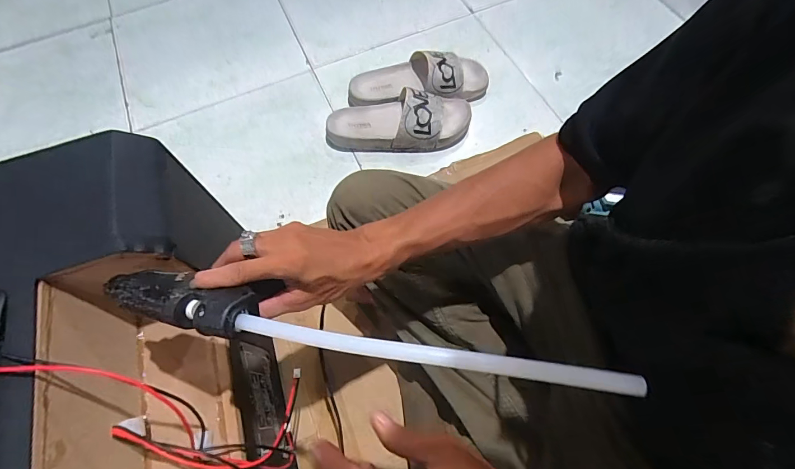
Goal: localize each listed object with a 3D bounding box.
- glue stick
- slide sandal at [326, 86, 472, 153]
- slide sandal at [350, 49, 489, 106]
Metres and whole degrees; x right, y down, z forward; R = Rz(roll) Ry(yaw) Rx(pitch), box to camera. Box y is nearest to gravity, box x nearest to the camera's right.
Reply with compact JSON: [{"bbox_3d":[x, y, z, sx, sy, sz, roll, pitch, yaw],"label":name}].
[{"bbox_3d":[0.016,0.078,0.262,0.266,0.019,0.016,6,66,6],"label":"glue stick"},{"bbox_3d":[0.002,-0.225,0.764,0.284,0.080,0.113,-2,65,2],"label":"slide sandal"},{"bbox_3d":[0.043,-0.315,0.807,0.283,0.083,0.098,-8,65,0],"label":"slide sandal"}]

